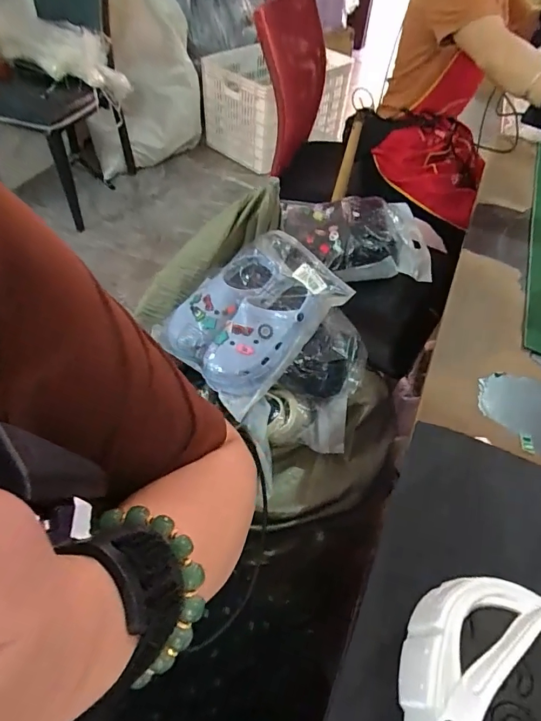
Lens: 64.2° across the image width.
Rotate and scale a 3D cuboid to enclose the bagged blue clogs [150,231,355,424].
[{"bbox_3d":[-0.033,-0.086,0.784,0.229,0.110,0.305,39,73,14],"label":"bagged blue clogs"}]

